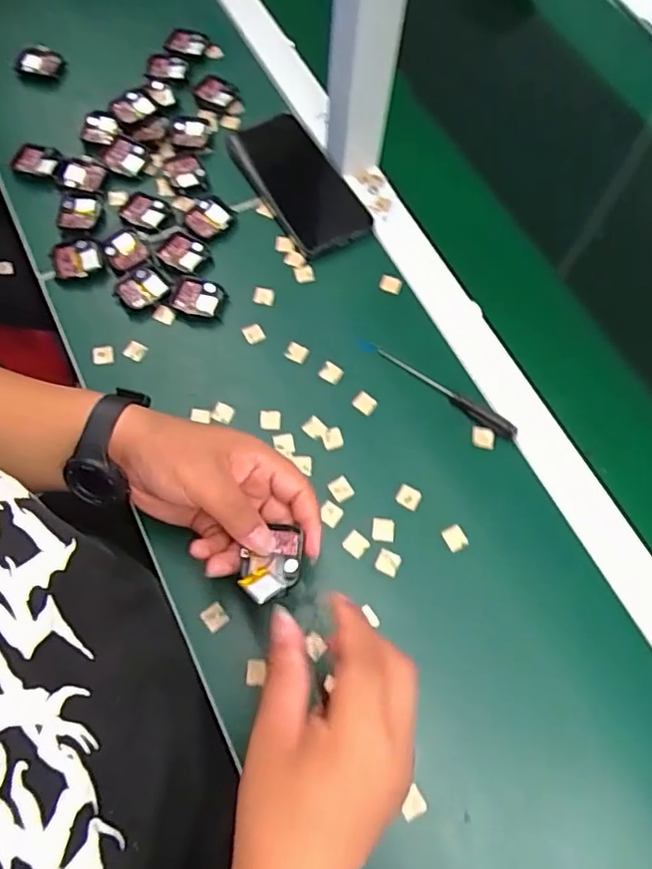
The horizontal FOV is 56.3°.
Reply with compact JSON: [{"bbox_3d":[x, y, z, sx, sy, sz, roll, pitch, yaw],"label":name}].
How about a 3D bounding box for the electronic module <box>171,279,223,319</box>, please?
[{"bbox_3d":[-0.113,-0.120,0.540,0.040,0.009,0.036,8,67,1],"label":"electronic module"}]

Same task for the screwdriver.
[{"bbox_3d":[0.092,-0.039,0.509,0.148,0.009,0.014,34,69,11],"label":"screwdriver"}]

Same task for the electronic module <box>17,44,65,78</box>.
[{"bbox_3d":[-0.296,-0.388,0.634,0.049,0.010,0.030,2,67,-2],"label":"electronic module"}]

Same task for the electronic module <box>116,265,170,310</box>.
[{"bbox_3d":[-0.162,-0.128,0.540,0.040,0.010,0.034,-35,73,-16],"label":"electronic module"}]

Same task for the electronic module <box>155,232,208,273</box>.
[{"bbox_3d":[-0.130,-0.166,0.556,0.042,0.006,0.036,20,67,5],"label":"electronic module"}]

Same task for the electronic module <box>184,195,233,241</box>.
[{"bbox_3d":[-0.110,-0.202,0.571,0.041,0.009,0.045,42,71,14],"label":"electronic module"}]

